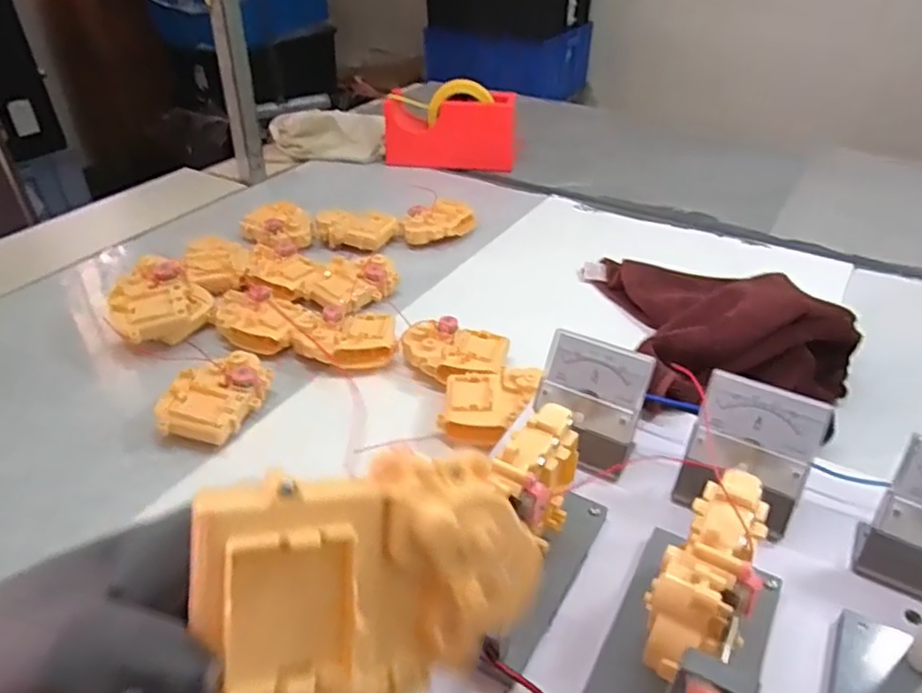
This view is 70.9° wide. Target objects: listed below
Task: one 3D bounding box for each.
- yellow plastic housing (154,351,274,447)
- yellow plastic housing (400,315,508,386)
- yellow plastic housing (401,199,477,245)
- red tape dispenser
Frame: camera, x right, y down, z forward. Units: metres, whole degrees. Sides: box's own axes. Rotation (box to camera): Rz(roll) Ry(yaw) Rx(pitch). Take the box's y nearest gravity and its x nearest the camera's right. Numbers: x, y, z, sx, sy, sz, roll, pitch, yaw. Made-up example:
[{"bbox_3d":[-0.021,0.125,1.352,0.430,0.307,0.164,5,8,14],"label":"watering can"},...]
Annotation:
[{"bbox_3d":[-0.206,0.041,0.546,0.064,0.031,0.091,12,39,17],"label":"yellow plastic housing"},{"bbox_3d":[-0.006,0.005,0.597,0.092,0.030,0.066,5,37,9],"label":"yellow plastic housing"},{"bbox_3d":[-0.026,-0.157,0.812,0.096,0.032,0.047,-27,43,-30],"label":"yellow plastic housing"},{"bbox_3d":[-0.014,-0.347,1.013,0.201,0.109,0.090,2,37,5],"label":"red tape dispenser"}]

